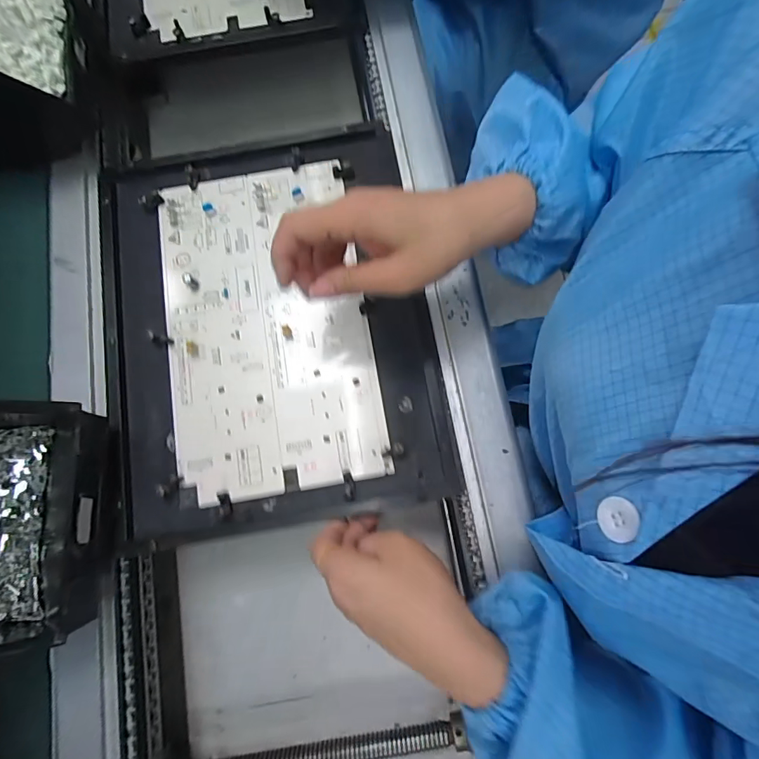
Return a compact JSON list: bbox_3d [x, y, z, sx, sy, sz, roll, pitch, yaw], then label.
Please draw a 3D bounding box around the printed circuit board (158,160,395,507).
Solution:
[{"bbox_3d":[-0.099,-0.051,0.393,0.171,0.010,0.290,-10,78,0],"label":"printed circuit board"}]

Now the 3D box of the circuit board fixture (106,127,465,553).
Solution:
[{"bbox_3d":[-0.090,-0.053,0.384,0.261,0.013,0.337,-10,78,-3],"label":"circuit board fixture"}]

